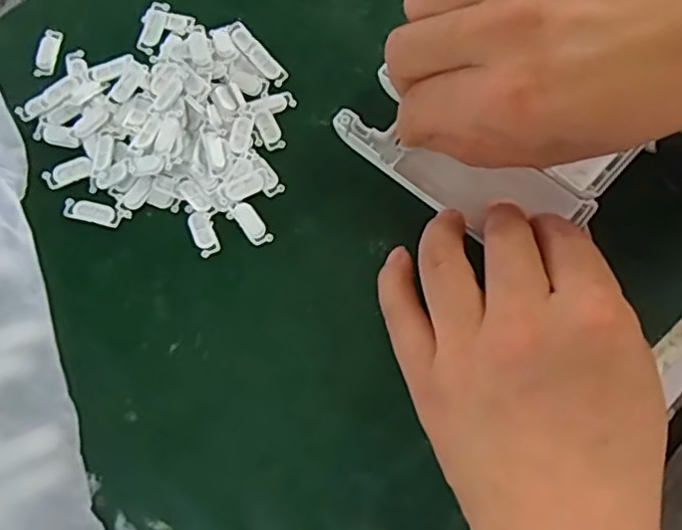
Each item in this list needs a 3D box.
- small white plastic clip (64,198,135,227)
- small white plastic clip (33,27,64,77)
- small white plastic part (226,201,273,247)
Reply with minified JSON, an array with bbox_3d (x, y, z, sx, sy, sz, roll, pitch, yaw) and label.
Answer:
[{"bbox_3d":[-0.098,-0.021,0.250,0.026,0.004,0.008,11,74,4],"label":"small white plastic clip"},{"bbox_3d":[-0.130,-0.094,0.276,0.009,0.004,0.022,7,74,3],"label":"small white plastic clip"},{"bbox_3d":[-0.036,-0.017,0.251,0.010,0.004,0.020,-43,77,-11],"label":"small white plastic part"}]

